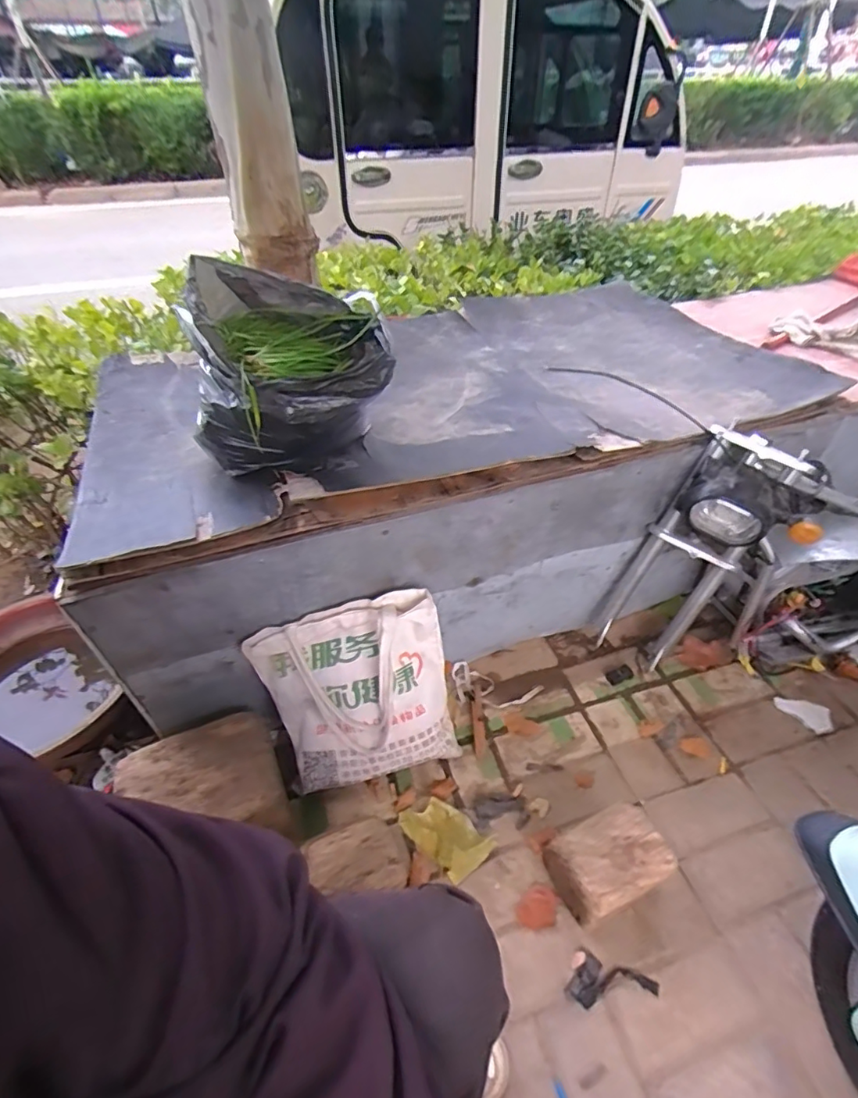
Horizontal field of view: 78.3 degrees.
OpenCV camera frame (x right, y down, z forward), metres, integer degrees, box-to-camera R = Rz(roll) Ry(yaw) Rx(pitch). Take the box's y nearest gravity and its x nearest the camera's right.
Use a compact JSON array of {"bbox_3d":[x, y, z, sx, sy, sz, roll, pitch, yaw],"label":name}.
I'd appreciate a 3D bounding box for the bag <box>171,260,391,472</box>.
[{"bbox_3d":[-0.206,-0.247,0.807,0.291,0.292,0.189,-10,42,-10],"label":"bag"}]

